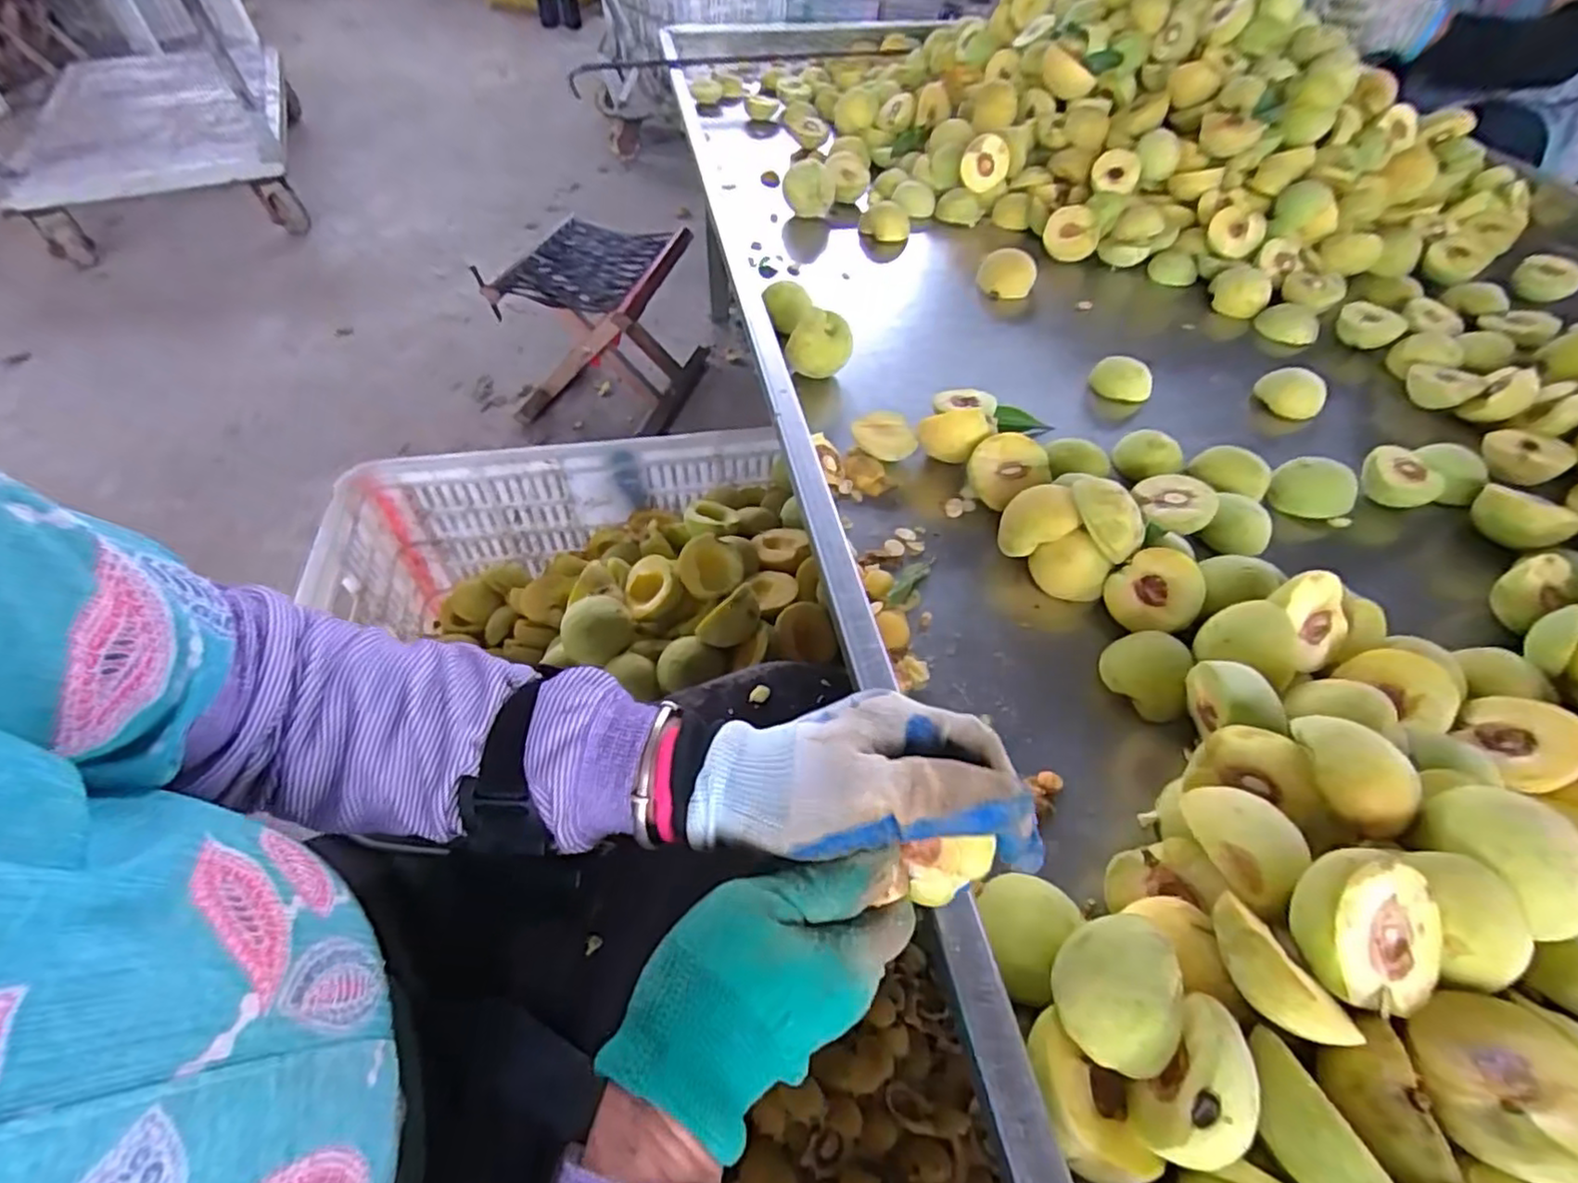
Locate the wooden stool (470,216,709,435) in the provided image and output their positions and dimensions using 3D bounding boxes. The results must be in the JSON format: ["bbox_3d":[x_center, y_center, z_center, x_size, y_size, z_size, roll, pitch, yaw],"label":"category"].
[{"bbox_3d":[-0.312,-0.446,1.169,0.270,0.254,0.255,9,51,5],"label":"wooden stool"}]

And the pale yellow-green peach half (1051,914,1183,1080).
[{"bbox_3d":[0.128,0.157,0.269,0.044,0.051,0.028,14,10,35],"label":"pale yellow-green peach half"}]

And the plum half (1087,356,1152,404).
[{"bbox_3d":[0.308,-0.196,0.634,0.054,0.025,0.038,25,54,18],"label":"plum half"}]

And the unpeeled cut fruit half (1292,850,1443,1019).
[{"bbox_3d":[0.224,0.130,0.267,0.051,0.022,0.055,13,84,-13],"label":"unpeeled cut fruit half"}]

